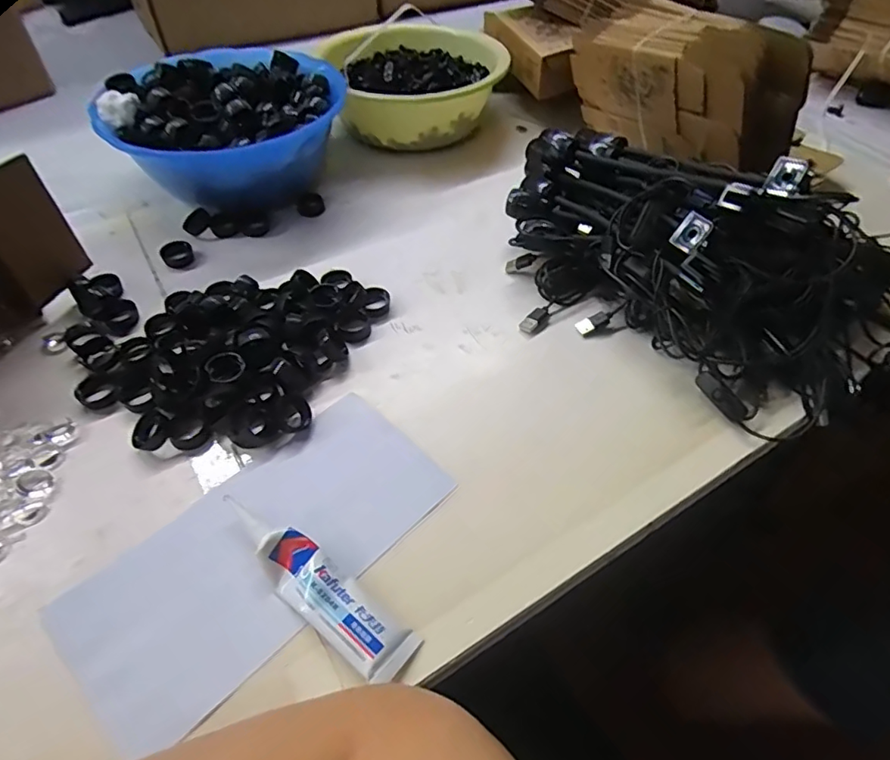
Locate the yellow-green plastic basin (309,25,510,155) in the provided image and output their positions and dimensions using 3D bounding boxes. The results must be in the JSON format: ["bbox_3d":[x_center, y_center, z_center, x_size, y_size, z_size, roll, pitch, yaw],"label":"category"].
[{"bbox_3d":[-0.042,-0.378,0.709,0.200,0.092,0.228,-17,54,-16],"label":"yellow-green plastic basin"}]

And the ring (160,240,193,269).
[{"bbox_3d":[-0.260,-0.121,0.534,0.027,0.022,0.021,-23,55,-20],"label":"ring"}]

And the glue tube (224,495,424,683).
[{"bbox_3d":[-0.081,0.120,0.330,0.147,0.023,0.034,32,56,22],"label":"glue tube"}]

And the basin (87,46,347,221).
[{"bbox_3d":[-0.231,-0.270,0.603,0.229,0.104,0.229,1,51,-2],"label":"basin"}]

